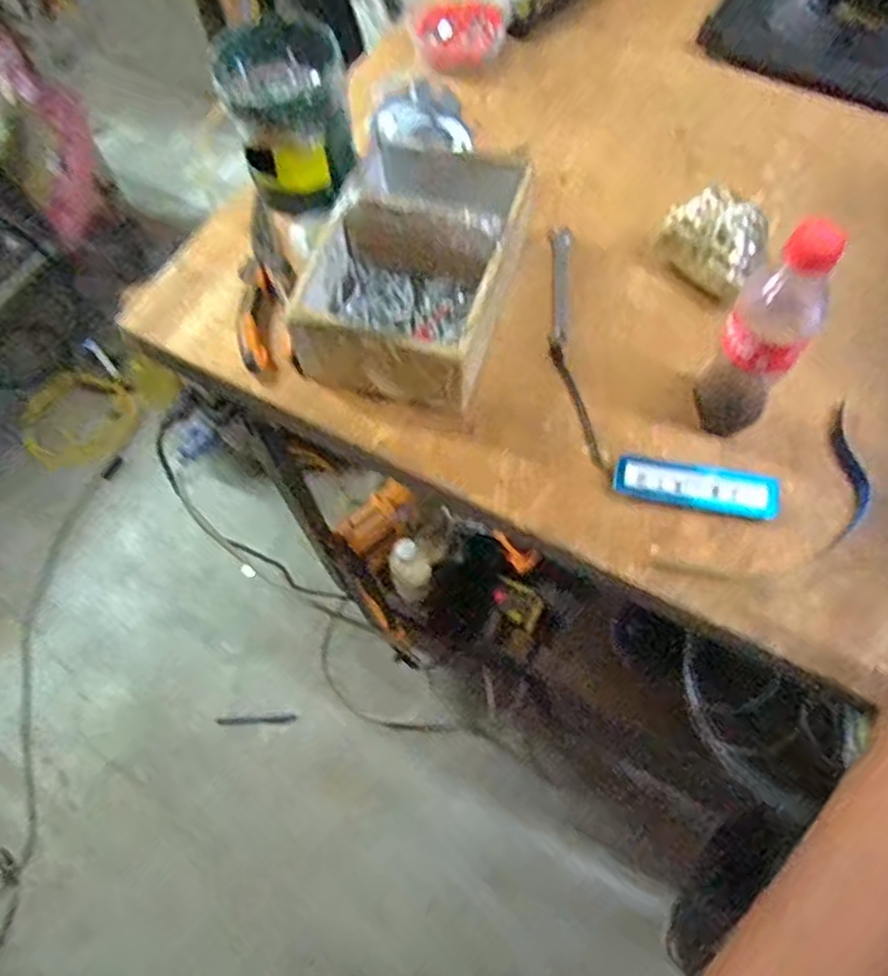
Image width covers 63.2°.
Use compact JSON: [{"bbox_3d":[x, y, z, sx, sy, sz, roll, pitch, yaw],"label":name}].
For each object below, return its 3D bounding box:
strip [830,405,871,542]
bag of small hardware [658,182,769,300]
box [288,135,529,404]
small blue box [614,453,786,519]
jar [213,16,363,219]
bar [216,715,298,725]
[{"bbox_3d":[0.315,-0.010,0.559,0.030,0.004,0.116,11,69,-2],"label":"strip"},{"bbox_3d":[0.231,-0.208,0.619,0.057,0.072,0.095,-42,70,-16],"label":"bag of small hardware"},{"bbox_3d":[-0.023,-0.190,0.603,0.146,0.085,0.215,13,66,7],"label":"box"},{"bbox_3d":[0.192,-0.002,0.552,0.119,0.018,0.037,14,65,5],"label":"small blue box"},{"bbox_3d":[-0.139,-0.334,0.662,0.107,0.108,0.113,-1,65,2],"label":"jar"},{"bbox_3d":[-0.322,0.398,1.240,0.137,0.010,0.014,-2,65,0],"label":"bar"}]

